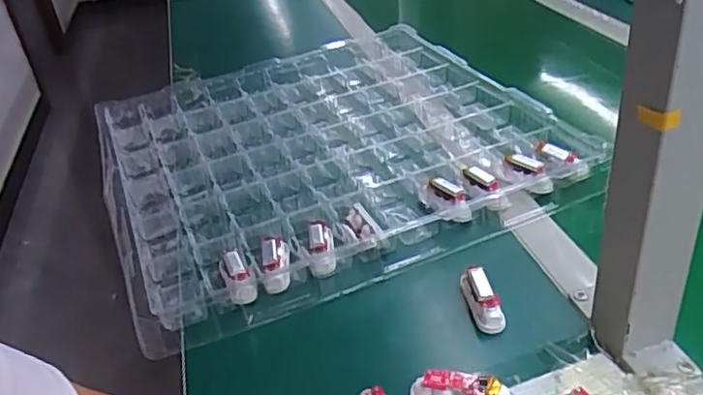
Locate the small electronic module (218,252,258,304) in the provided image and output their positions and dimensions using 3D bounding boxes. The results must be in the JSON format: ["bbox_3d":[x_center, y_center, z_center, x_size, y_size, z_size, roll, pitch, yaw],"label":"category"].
[{"bbox_3d":[-0.098,0.069,0.531,0.022,0.019,0.049,-19,55,-20],"label":"small electronic module"}]

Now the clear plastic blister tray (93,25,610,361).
[{"bbox_3d":[-0.045,-0.070,0.730,0.467,0.041,0.495,-18,35,-18],"label":"clear plastic blister tray"}]

